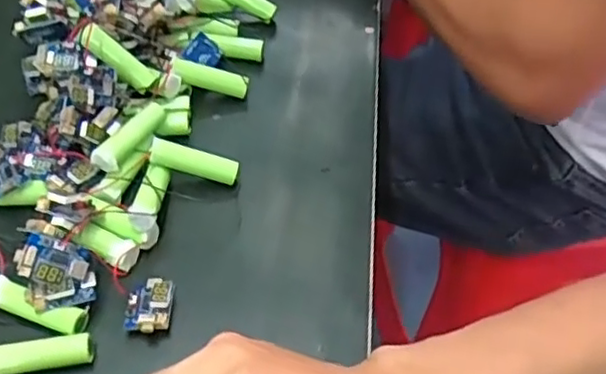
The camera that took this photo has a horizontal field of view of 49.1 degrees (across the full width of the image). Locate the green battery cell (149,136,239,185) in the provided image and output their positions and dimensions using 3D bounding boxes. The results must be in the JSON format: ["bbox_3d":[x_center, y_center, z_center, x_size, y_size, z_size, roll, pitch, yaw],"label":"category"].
[{"bbox_3d":[-0.061,-0.014,0.376,0.050,0.013,0.012,16,50,-10],"label":"green battery cell"}]

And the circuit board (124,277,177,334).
[{"bbox_3d":[-0.076,0.058,0.329,0.022,0.008,0.029,1,56,9],"label":"circuit board"}]

